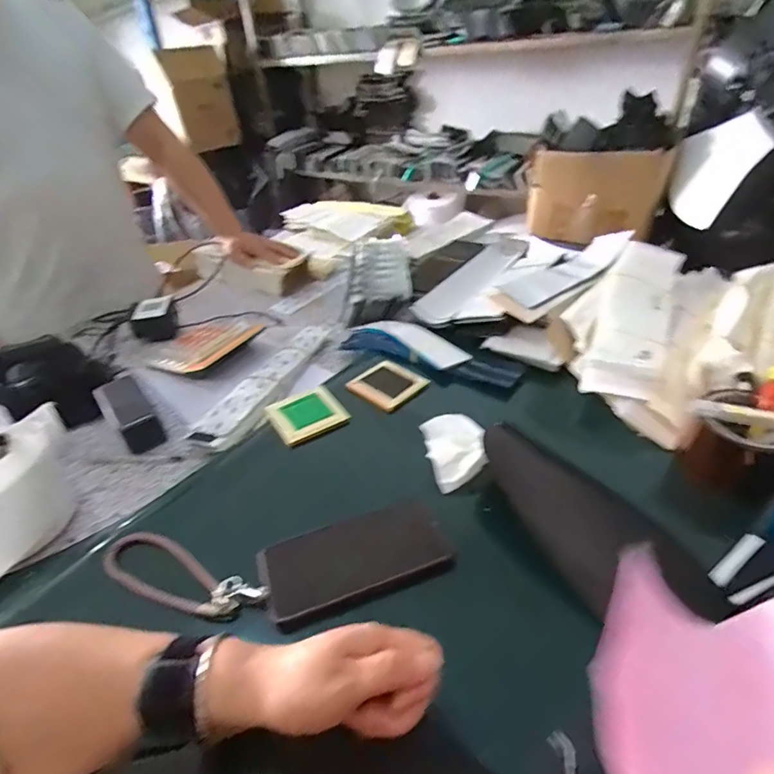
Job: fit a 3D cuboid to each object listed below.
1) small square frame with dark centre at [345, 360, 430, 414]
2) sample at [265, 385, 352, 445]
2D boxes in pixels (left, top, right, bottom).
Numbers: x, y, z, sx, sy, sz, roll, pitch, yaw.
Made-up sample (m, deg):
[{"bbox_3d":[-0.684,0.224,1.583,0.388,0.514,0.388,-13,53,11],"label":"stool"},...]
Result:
[{"bbox_3d":[0.002,-0.003,0.640,0.087,0.017,0.081,-32,45,-29],"label":"small square frame with dark centre"},{"bbox_3d":[-0.102,0.032,0.592,0.085,0.012,0.075,-25,50,-22],"label":"sample"}]

